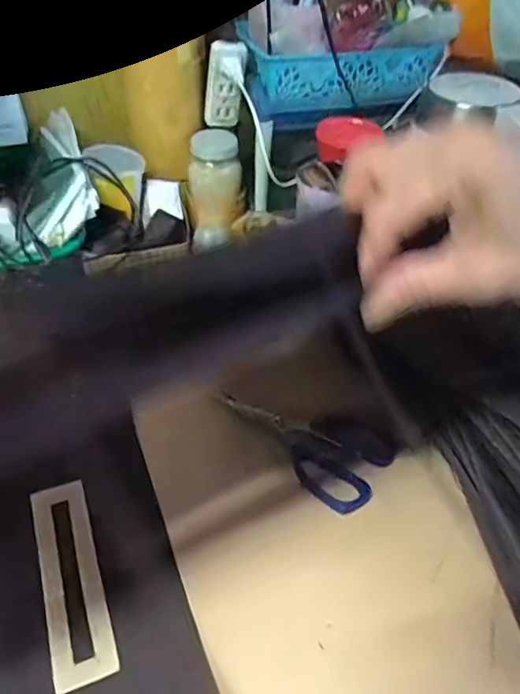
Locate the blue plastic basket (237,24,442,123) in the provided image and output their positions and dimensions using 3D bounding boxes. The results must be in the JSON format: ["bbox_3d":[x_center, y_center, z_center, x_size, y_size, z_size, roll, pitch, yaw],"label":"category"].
[{"bbox_3d":[0.097,-0.349,0.693,0.240,0.076,0.109,-10,45,-13],"label":"blue plastic basket"}]

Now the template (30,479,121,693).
[{"bbox_3d":[-0.143,0.169,0.410,0.042,0.004,0.157,-15,46,-18],"label":"template"}]

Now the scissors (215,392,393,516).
[{"bbox_3d":[0.040,0.077,0.505,0.169,0.006,0.082,35,52,29],"label":"scissors"}]

